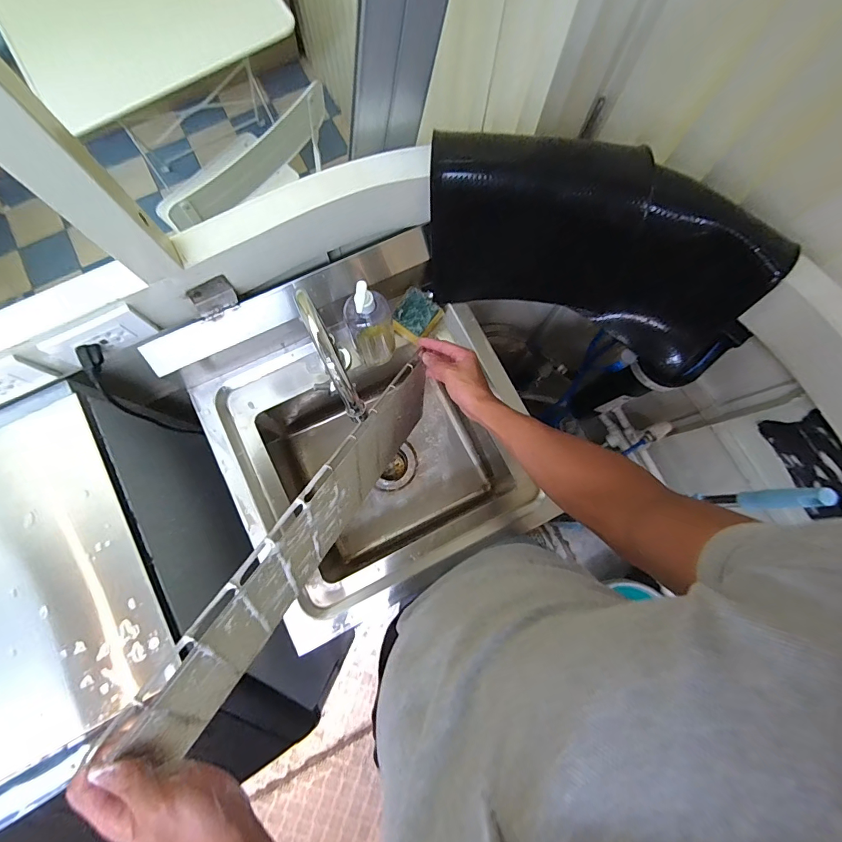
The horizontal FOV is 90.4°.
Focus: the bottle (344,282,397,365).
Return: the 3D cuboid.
[{"bbox_3d":[-0.078,-0.147,0.646,0.067,0.203,0.055,-19,79,-4],"label":"bottle"}]

